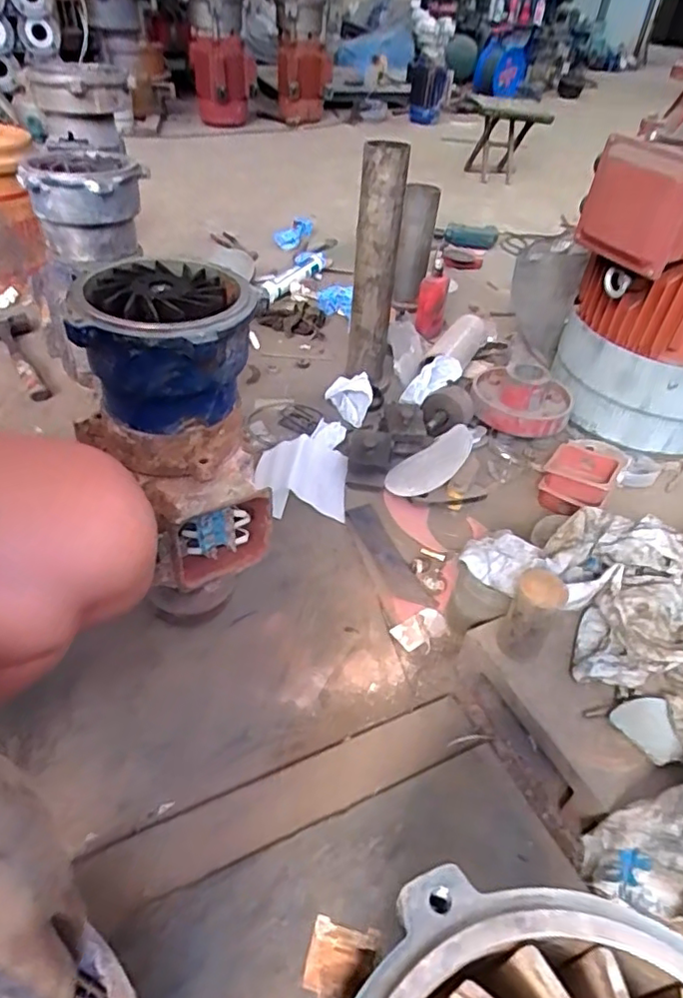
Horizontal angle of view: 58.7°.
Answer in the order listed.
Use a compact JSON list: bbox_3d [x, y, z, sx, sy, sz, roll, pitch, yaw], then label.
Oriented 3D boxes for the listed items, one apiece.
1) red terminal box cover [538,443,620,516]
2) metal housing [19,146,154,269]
[{"bbox_3d":[0.390,-0.031,1.011,0.104,0.071,0.132,22,45,19],"label":"red terminal box cover"},{"bbox_3d":[-0.360,-0.418,0.876,0.154,0.128,0.140,-3,42,-9],"label":"metal housing"}]

